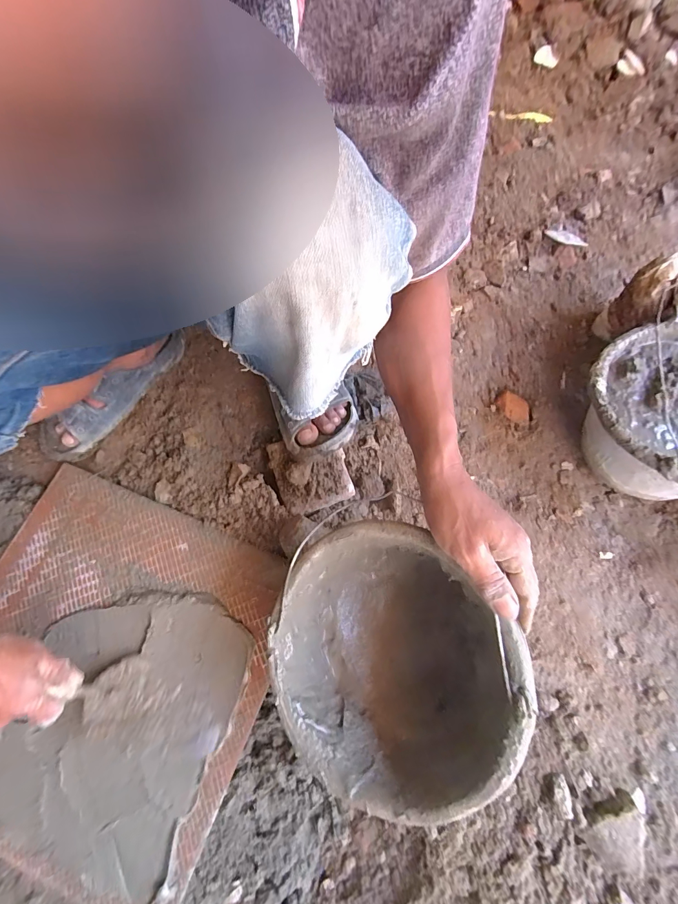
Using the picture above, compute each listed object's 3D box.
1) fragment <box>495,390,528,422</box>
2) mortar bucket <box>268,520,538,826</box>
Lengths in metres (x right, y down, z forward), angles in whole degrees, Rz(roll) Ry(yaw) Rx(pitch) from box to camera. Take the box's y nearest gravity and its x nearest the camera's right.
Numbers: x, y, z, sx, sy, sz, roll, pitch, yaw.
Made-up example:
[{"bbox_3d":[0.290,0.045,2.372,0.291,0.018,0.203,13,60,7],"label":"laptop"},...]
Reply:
[{"bbox_3d":[0.284,-0.074,0.591,0.038,0.016,0.054,-38,77,-13],"label":"fragment"},{"bbox_3d":[0.069,0.195,0.393,0.228,0.170,0.238,-19,76,20],"label":"mortar bucket"}]

